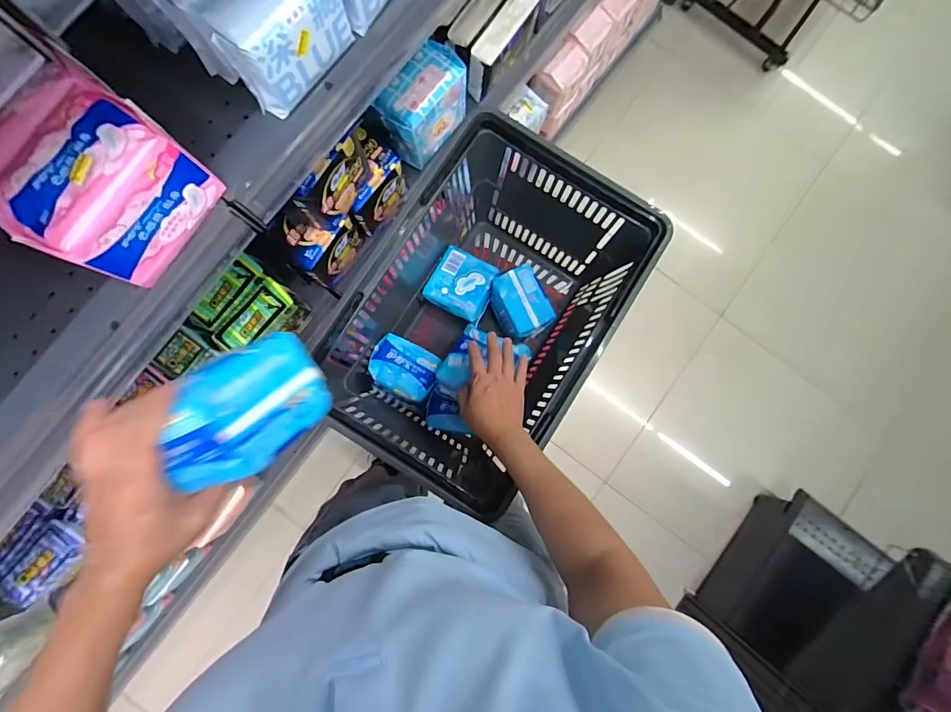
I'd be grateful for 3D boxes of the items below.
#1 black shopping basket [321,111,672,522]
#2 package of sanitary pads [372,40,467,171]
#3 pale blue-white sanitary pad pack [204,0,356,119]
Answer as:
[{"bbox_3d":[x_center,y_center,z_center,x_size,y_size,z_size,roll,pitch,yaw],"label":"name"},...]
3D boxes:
[{"bbox_3d":[0.008,-0.055,0.682,0.309,0.258,0.445,33,85,0],"label":"black shopping basket"},{"bbox_3d":[-0.079,-0.401,0.708,0.092,0.095,0.153,43,85,1],"label":"package of sanitary pads"},{"bbox_3d":[-0.171,-0.289,0.392,0.056,0.084,0.112,40,85,1],"label":"pale blue-white sanitary pad pack"}]

